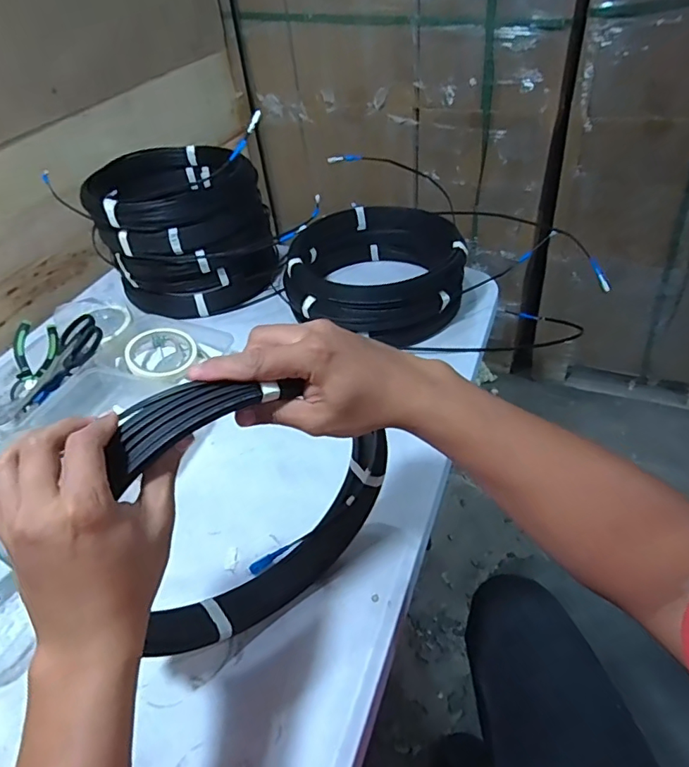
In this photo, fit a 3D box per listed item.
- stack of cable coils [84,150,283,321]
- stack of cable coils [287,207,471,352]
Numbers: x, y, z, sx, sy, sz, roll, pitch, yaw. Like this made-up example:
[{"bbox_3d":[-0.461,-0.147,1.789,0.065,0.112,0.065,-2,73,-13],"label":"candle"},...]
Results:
[{"bbox_3d":[-0.278,-0.275,0.906,0.267,0.202,0.267,-18,44,-11],"label":"stack of cable coils"},{"bbox_3d":[0.051,-0.179,0.836,0.272,0.102,0.259,10,45,18],"label":"stack of cable coils"}]

